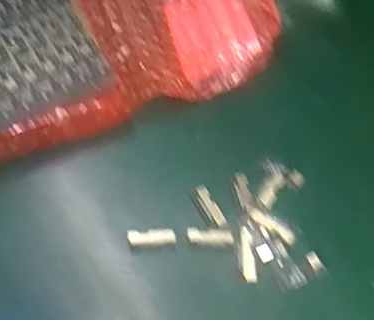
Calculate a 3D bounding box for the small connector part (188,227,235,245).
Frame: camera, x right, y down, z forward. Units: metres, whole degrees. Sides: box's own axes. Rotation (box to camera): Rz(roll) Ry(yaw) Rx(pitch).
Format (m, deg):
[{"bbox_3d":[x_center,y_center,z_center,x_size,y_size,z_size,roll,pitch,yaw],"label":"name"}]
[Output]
[{"bbox_3d":[0.012,0.040,0.297,0.024,0.004,0.009,3,60,5],"label":"small connector part"}]

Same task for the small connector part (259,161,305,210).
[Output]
[{"bbox_3d":[0.052,0.014,0.308,0.022,0.004,0.030,9,61,9],"label":"small connector part"}]

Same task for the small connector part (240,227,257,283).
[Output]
[{"bbox_3d":[0.031,0.048,0.290,0.007,0.004,0.028,-6,59,0],"label":"small connector part"}]

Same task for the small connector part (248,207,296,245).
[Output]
[{"bbox_3d":[0.045,0.034,0.297,0.029,0.004,0.007,33,67,21],"label":"small connector part"}]

